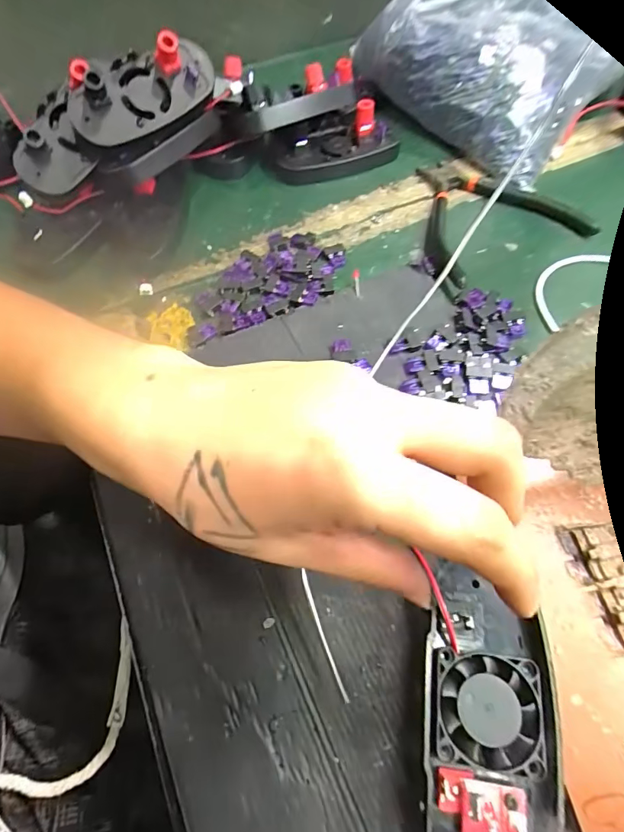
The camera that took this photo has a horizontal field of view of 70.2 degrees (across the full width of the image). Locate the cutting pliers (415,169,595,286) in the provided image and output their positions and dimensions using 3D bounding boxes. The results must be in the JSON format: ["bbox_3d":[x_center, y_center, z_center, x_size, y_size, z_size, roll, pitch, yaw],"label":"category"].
[{"bbox_3d":[0.136,-0.169,0.355,0.142,0.014,0.130,-24,63,-10],"label":"cutting pliers"}]

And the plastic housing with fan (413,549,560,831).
[{"bbox_3d":[0.070,0.120,0.177,0.048,0.020,0.113,2,63,5],"label":"plastic housing with fan"}]

